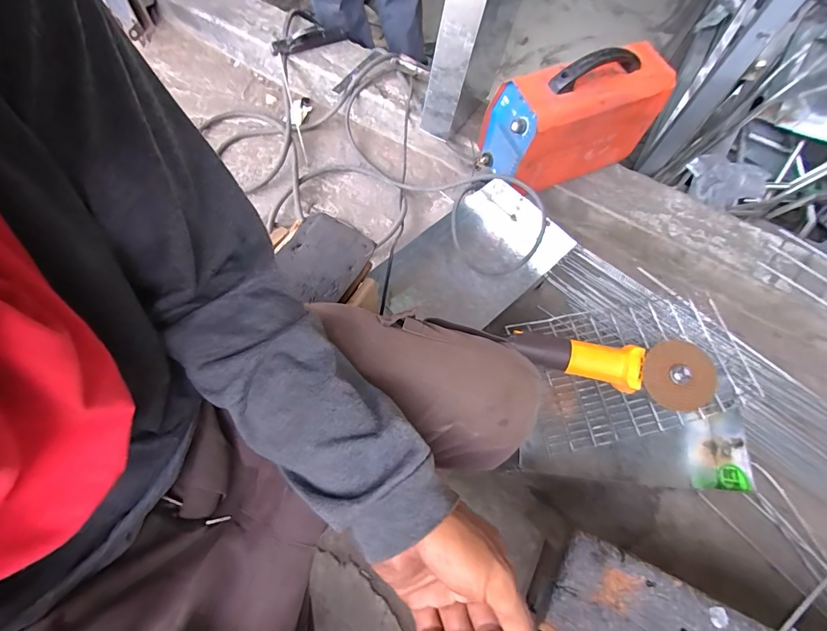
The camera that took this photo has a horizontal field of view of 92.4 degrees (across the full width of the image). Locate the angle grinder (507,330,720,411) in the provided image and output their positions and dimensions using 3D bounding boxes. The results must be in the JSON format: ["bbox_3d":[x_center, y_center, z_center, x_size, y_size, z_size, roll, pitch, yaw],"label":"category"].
[{"bbox_3d":[0.299,0.075,0.606,0.264,0.068,0.087,11,65,22],"label":"angle grinder"}]

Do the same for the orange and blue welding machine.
[{"bbox_3d":[0.320,-0.407,0.826,0.313,0.244,0.165,-20,69,-11],"label":"orange and blue welding machine"}]

